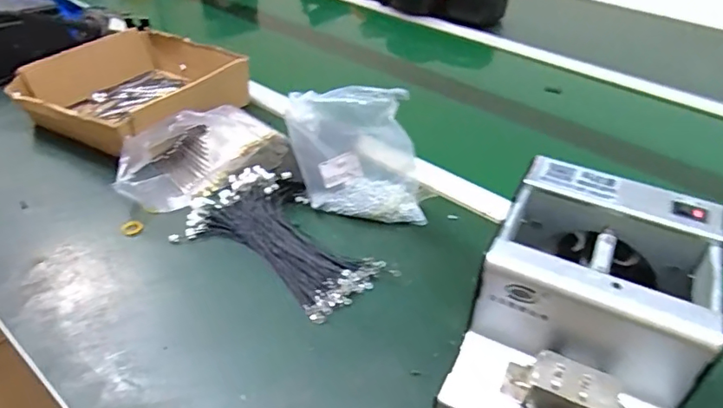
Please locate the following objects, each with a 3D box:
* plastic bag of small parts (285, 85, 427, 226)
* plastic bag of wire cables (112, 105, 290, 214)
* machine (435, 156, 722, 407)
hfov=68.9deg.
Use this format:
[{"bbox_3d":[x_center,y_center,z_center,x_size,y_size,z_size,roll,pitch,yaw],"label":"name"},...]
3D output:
[{"bbox_3d":[-0.005,-0.050,0.527,0.133,0.142,0.030,7,38,6],"label":"plastic bag of small parts"},{"bbox_3d":[-0.185,-0.061,0.591,0.180,0.065,0.116,-30,48,-34],"label":"plastic bag of wire cables"},{"bbox_3d":[0.138,0.091,0.344,0.123,0.151,0.169,19,41,20],"label":"machine"}]

